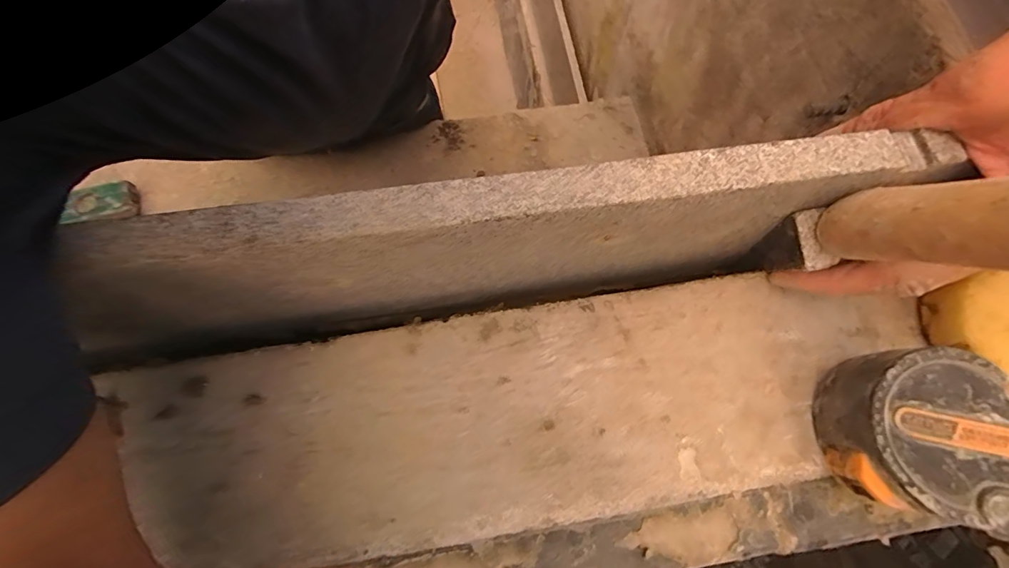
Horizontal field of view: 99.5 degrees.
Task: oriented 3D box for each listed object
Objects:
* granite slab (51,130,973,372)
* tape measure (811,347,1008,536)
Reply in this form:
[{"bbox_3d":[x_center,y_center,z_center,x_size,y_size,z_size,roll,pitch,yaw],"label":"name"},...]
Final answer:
[{"bbox_3d":[-0.008,-0.014,0.200,0.355,0.106,0.025,-9,76,-3],"label":"granite slab"},{"bbox_3d":[0.176,0.065,0.187,0.060,0.046,0.064,0,74,-1],"label":"tape measure"}]

